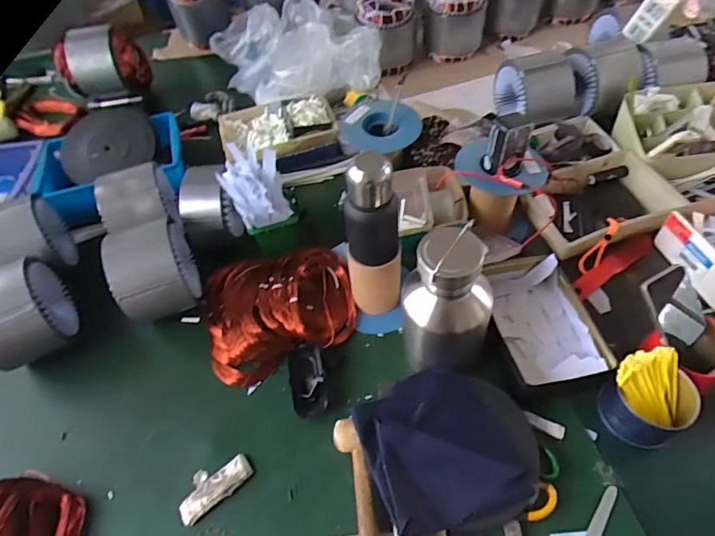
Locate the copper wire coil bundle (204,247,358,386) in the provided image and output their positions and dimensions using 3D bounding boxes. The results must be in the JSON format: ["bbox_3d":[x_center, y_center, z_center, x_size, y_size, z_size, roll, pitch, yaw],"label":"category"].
[{"bbox_3d":[-0.131,0.074,0.791,0.252,0.074,0.210,-14,54,-5],"label":"copper wire coil bundle"}]

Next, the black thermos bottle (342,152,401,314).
[{"bbox_3d":[0.024,-0.038,0.677,0.087,0.278,0.068,-6,53,1],"label":"black thermos bottle"}]

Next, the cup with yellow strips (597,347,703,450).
[{"bbox_3d":[0.385,0.173,0.615,0.102,0.078,0.101,-3,53,3],"label":"cup with yellow strips"}]

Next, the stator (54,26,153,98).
[{"bbox_3d":[-0.625,-0.504,1.139,0.179,0.154,0.164,-13,56,-4],"label":"stator"}]

